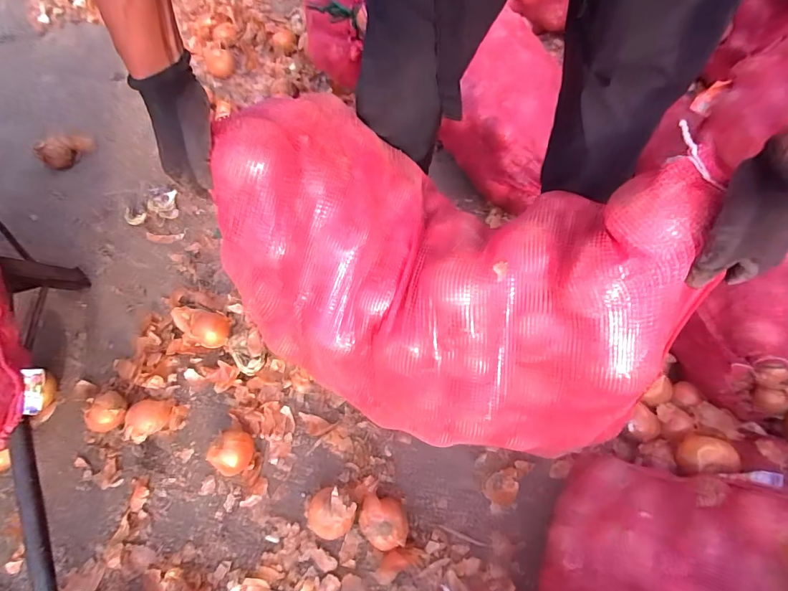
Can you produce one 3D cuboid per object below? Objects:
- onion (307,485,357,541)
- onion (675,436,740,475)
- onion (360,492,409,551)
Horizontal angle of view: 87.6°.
[{"bbox_3d":[-0.118,0.405,0.764,0.082,0.062,0.077,-1,64,1],"label":"onion"},{"bbox_3d":[0.565,0.290,0.746,0.074,0.058,0.064,-10,64,-4],"label":"onion"},{"bbox_3d":[-0.020,0.414,0.752,0.091,0.057,0.086,8,61,3],"label":"onion"}]

